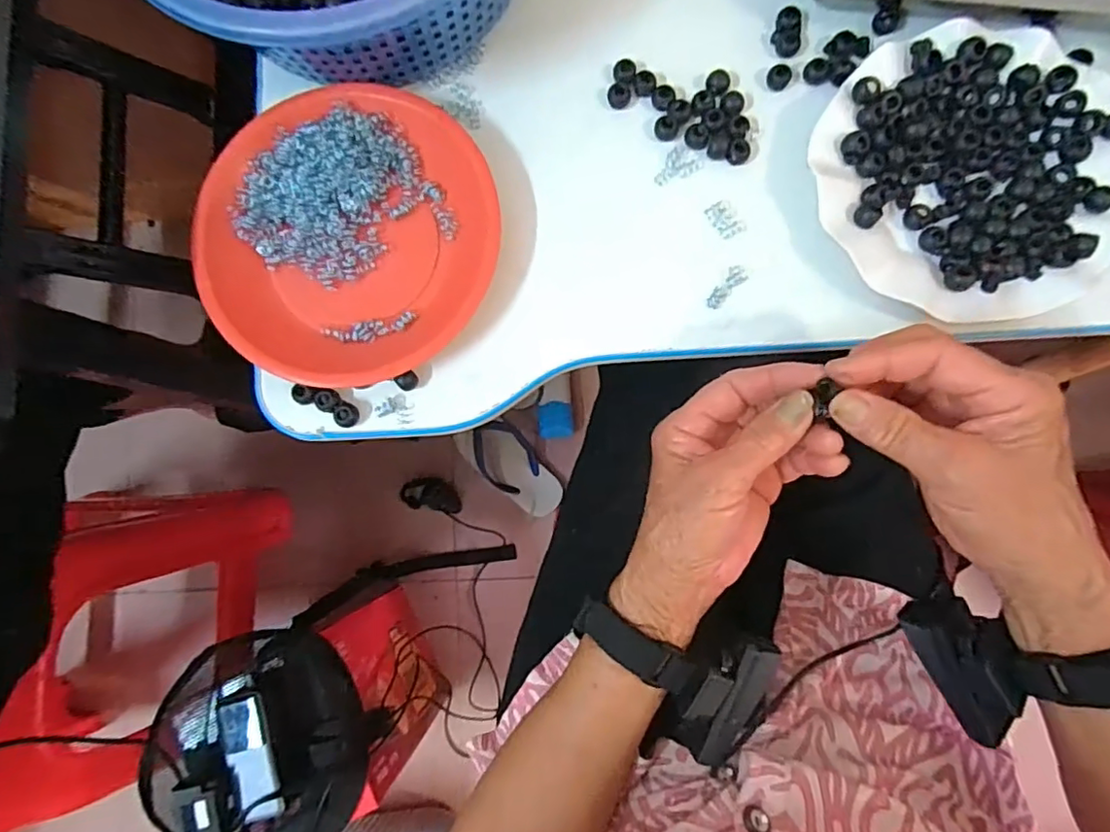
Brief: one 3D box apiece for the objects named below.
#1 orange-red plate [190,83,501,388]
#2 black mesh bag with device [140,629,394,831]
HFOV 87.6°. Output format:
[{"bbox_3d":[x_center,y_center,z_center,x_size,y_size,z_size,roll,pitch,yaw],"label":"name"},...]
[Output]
[{"bbox_3d":[-0.137,-0.121,0.384,0.186,0.034,0.186,0,84,5],"label":"orange-red plate"},{"bbox_3d":[-0.338,0.374,0.653,0.250,0.105,0.240,23,86,5],"label":"black mesh bag with device"}]

